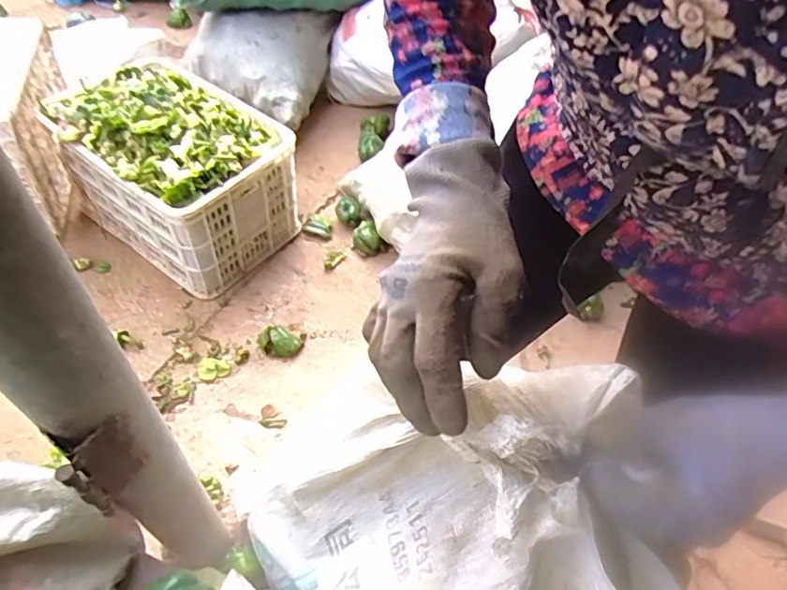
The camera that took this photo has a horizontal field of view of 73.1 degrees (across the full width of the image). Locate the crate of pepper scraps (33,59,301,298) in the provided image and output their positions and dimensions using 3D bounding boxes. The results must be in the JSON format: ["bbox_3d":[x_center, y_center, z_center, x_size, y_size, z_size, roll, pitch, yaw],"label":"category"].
[{"bbox_3d":[-0.500,-0.303,1.279,0.436,0.354,0.378,29,55,17],"label":"crate of pepper scraps"}]

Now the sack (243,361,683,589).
[{"bbox_3d":[0.026,0.193,0.381,0.267,0.254,0.196,0,52,-5],"label":"sack"}]

